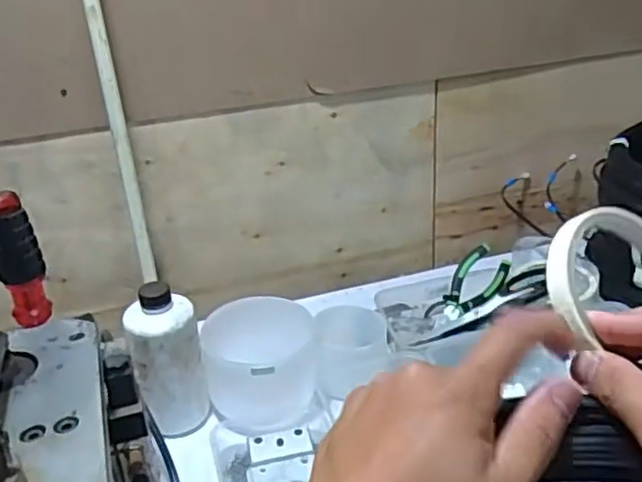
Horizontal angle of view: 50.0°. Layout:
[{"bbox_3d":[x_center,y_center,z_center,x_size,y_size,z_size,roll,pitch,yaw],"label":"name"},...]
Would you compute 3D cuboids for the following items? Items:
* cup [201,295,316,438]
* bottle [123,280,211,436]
[{"bbox_3d":[-0.063,0.133,0.746,0.118,0.105,0.108,-3,26,2],"label":"cup"},{"bbox_3d":[-0.156,0.124,0.708,0.068,0.159,0.062,-11,27,-14],"label":"bottle"}]

